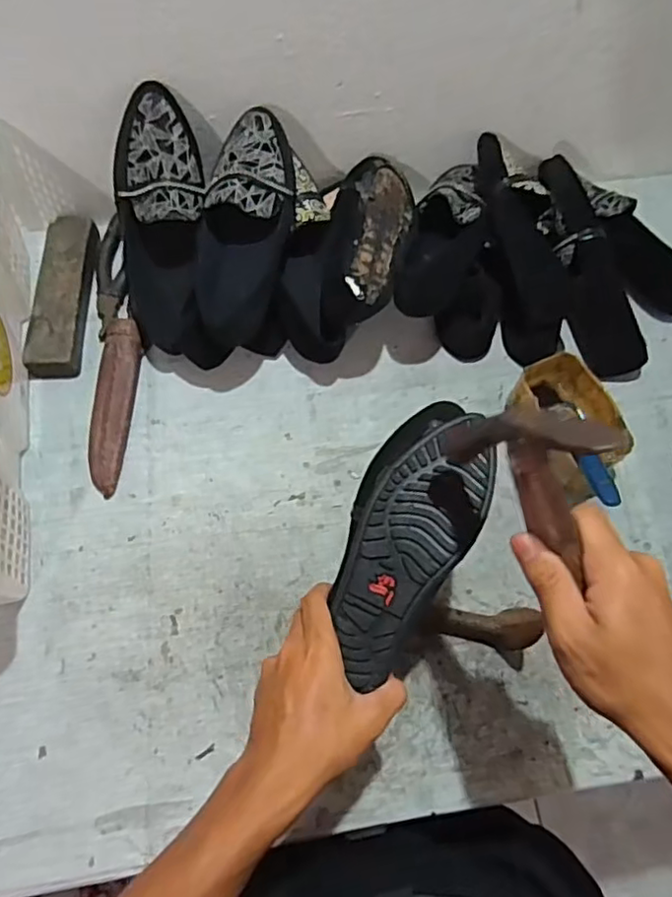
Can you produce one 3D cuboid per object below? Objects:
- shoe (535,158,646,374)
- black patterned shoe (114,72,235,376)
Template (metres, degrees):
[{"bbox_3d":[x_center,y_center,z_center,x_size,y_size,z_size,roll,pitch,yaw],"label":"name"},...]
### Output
[{"bbox_3d":[0.271,-0.197,0.696,0.059,0.071,0.252,-23,97,-12],"label":"shoe"},{"bbox_3d":[-0.174,-0.221,0.641,0.100,0.068,0.269,-4,105,-5],"label":"black patterned shoe"}]

